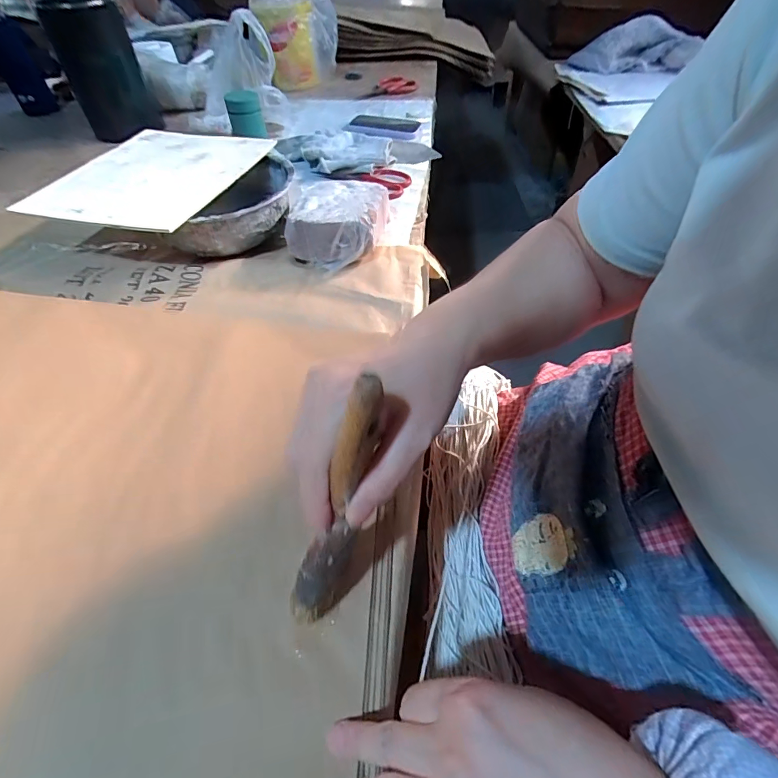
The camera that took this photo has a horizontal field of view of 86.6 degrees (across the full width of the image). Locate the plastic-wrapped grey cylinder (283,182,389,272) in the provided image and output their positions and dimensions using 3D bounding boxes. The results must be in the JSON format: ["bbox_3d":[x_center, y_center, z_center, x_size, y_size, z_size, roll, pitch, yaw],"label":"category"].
[{"bbox_3d":[-0.068,-0.232,0.568,0.136,0.064,0.146,-6,51,-3],"label":"plastic-wrapped grey cylinder"}]

